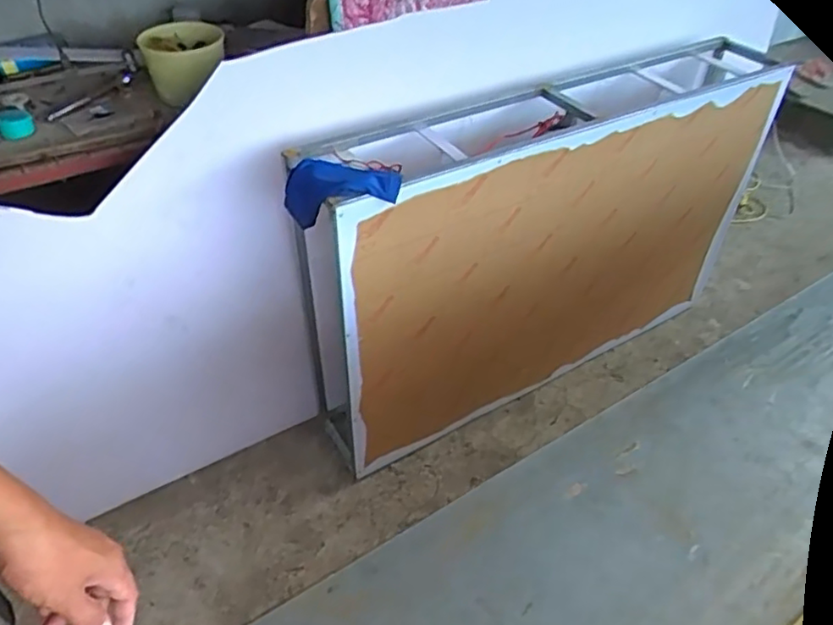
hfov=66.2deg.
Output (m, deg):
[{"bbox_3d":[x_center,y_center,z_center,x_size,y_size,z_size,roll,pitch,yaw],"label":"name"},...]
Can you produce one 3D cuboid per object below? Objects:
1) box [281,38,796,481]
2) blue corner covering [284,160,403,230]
[{"bbox_3d":[0.328,-0.171,1.570,1.275,0.719,0.280,-23,47,-25],"label":"box"},{"bbox_3d":[-0.128,-0.210,1.092,0.204,0.104,0.118,-5,41,13],"label":"blue corner covering"}]

